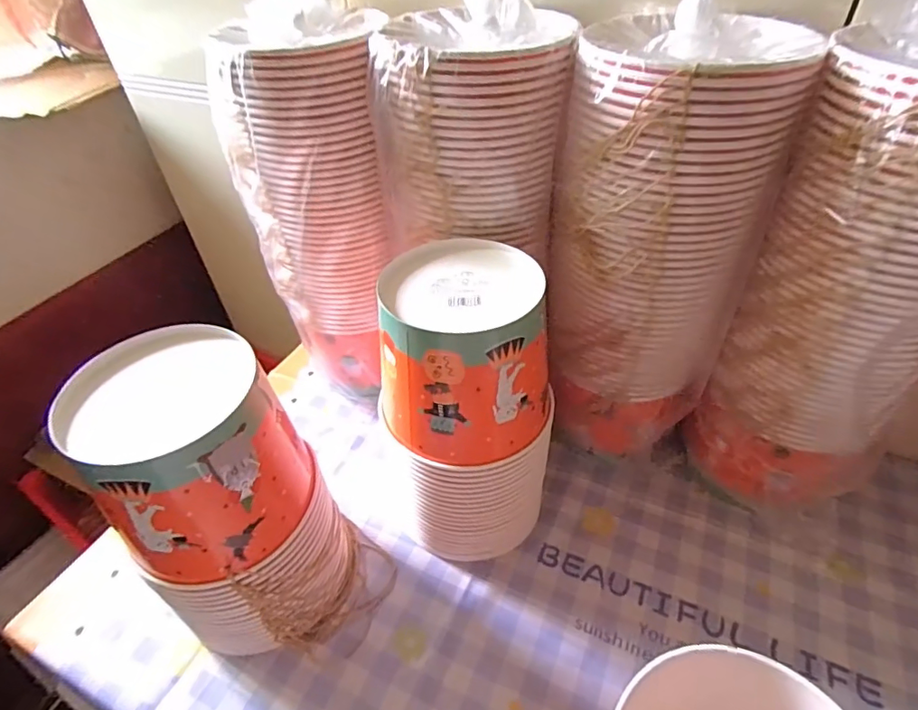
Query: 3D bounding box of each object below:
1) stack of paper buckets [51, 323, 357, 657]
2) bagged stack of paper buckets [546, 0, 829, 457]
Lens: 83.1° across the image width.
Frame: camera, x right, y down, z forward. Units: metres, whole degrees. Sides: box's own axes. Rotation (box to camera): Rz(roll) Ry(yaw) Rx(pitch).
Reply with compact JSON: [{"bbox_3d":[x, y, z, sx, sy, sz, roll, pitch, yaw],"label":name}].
[{"bbox_3d":[-0.187,0.128,0.443,0.148,0.274,0.146,-32,50,-28],"label":"stack of paper buckets"},{"bbox_3d":[0.172,-0.088,0.502,0.164,0.396,0.154,4,43,9],"label":"bagged stack of paper buckets"}]

